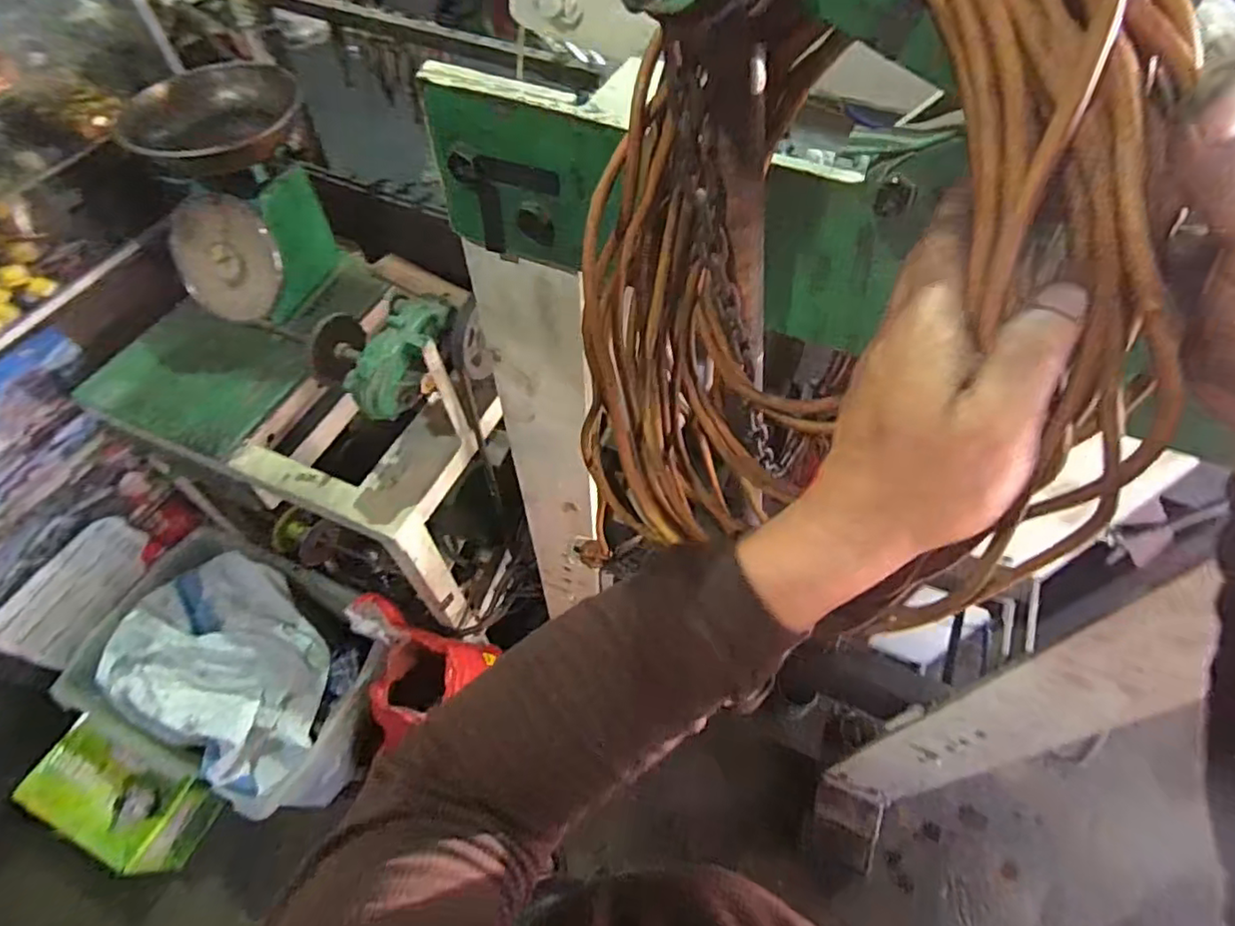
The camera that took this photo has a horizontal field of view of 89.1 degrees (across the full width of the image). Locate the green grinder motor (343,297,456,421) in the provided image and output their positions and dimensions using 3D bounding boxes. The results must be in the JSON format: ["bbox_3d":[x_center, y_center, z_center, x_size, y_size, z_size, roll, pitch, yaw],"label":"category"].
[{"bbox_3d":[-0.289,-0.148,0.842,0.084,0.088,0.186,13,57,8],"label":"green grinder motor"}]

